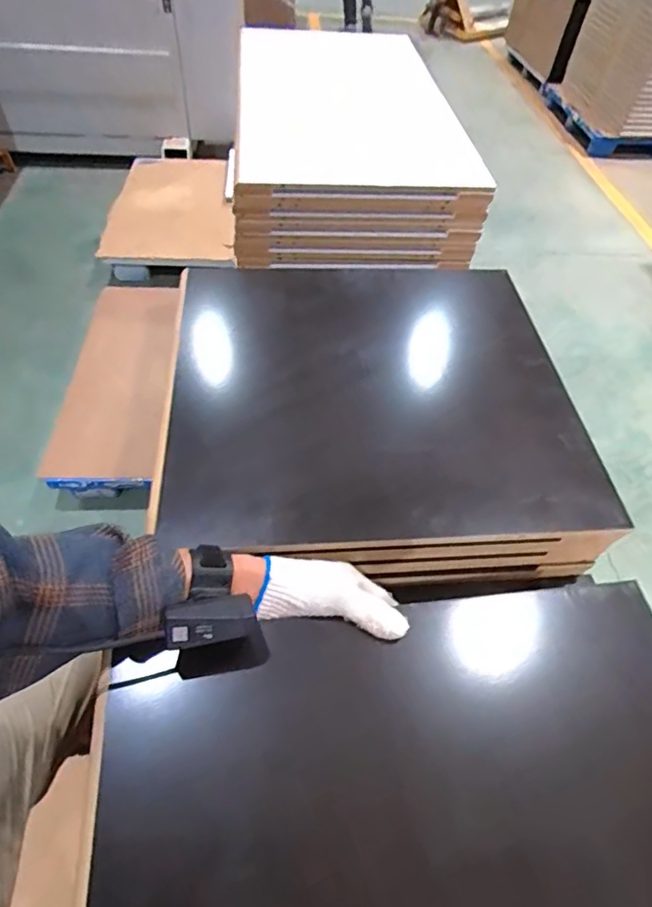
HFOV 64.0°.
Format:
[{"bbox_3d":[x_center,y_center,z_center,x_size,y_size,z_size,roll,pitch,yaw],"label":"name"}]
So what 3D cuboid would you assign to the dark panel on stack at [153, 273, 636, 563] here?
[{"bbox_3d":[0.055,-0.090,0.644,0.489,0.024,0.443,-2,53,-6],"label":"dark panel on stack"}]

